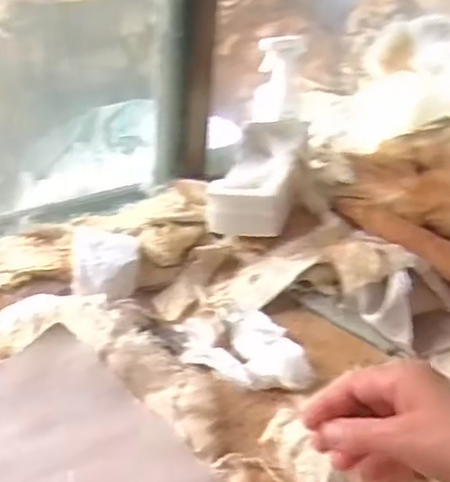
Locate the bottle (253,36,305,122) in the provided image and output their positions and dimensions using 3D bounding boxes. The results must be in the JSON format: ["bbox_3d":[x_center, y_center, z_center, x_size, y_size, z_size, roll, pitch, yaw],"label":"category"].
[{"bbox_3d":[0.095,-0.269,1.092,0.078,0.167,0.049,4,33,-2],"label":"bottle"}]

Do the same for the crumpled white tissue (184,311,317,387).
[{"bbox_3d":[0.022,0.115,0.682,0.110,0.019,0.119,-14,37,-28],"label":"crumpled white tissue"}]

